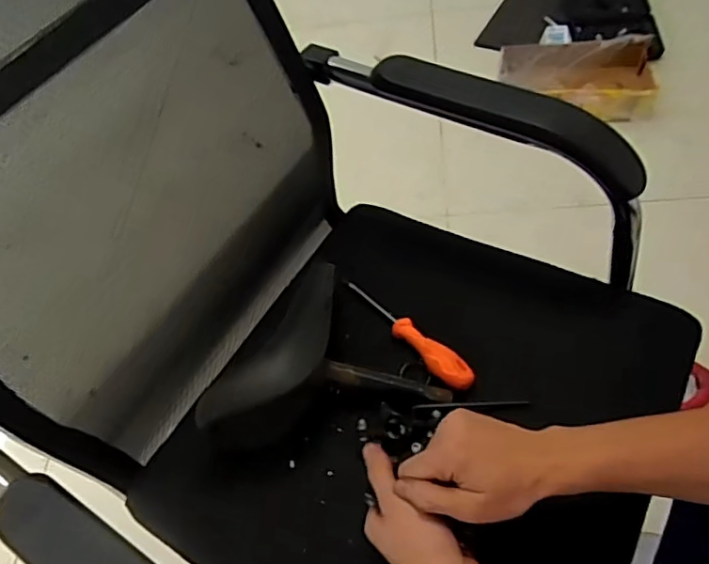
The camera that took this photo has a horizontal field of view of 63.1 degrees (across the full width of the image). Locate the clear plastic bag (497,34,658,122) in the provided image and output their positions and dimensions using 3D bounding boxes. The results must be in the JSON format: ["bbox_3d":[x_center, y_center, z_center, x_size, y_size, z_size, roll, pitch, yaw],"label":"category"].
[{"bbox_3d":[0.544,-0.501,1.417,0.353,0.105,0.245,0,57,11],"label":"clear plastic bag"}]

